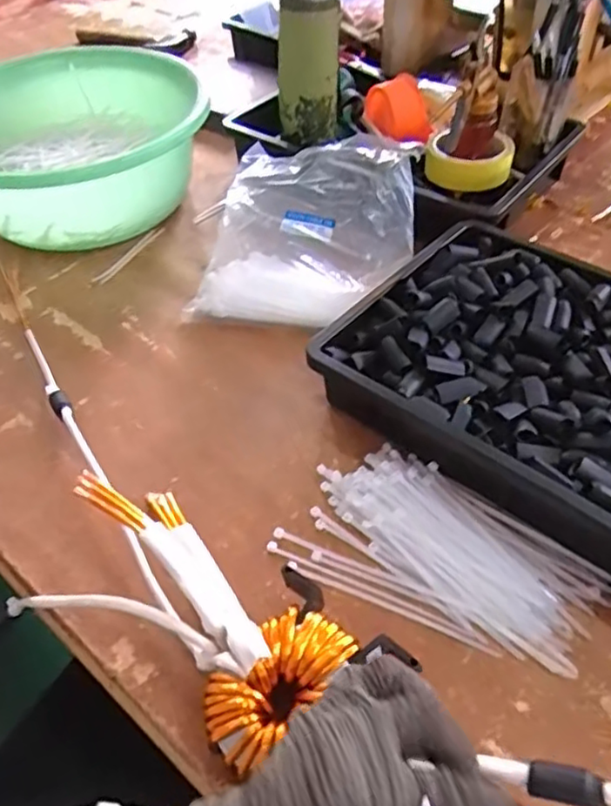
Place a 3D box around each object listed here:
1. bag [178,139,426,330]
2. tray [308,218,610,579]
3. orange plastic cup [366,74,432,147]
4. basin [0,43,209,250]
[{"bbox_3d":[0.005,-0.182,0.657,0.207,0.087,0.219,3,48,6],"label":"bag"},{"bbox_3d":[0.215,-0.006,0.497,0.364,0.066,0.245,33,57,28],"label":"tray"},{"bbox_3d":[0.116,-0.370,0.804,0.083,0.057,0.061,0,48,3],"label":"orange plastic cup"},{"bbox_3d":[-0.255,-0.284,0.733,0.278,0.125,0.300,-16,49,-11],"label":"basin"}]

